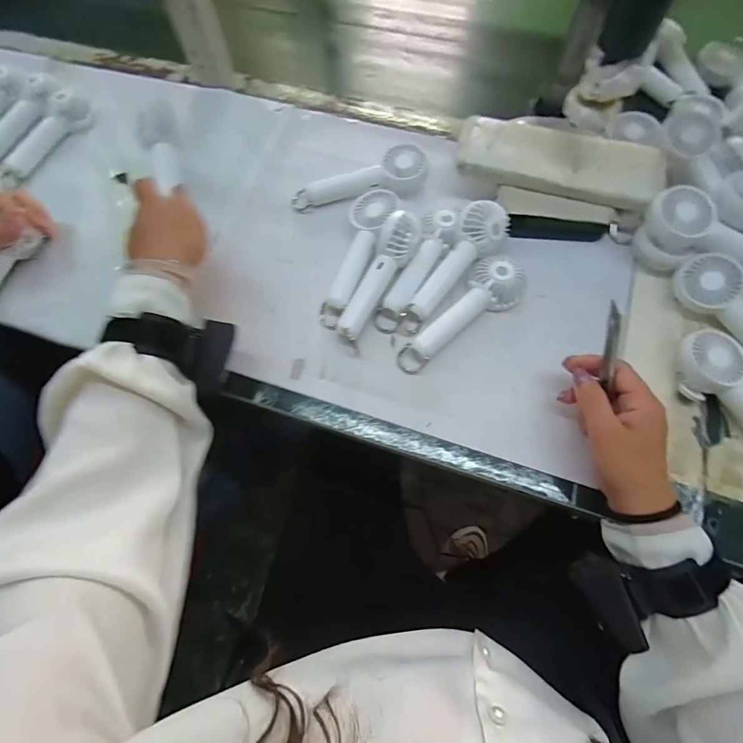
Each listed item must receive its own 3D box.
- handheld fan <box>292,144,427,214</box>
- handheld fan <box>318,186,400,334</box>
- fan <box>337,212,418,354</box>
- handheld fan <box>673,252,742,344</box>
[{"bbox_3d":[-0.016,-0.230,0.490,0.158,0.037,0.047,-8,65,-3],"label":"handheld fan"},{"bbox_3d":[-0.016,-0.127,0.452,0.050,0.045,0.160,16,66,8],"label":"handheld fan"},{"bbox_3d":[0.006,-0.095,0.428,0.035,0.037,0.150,27,88,12],"label":"fan"},{"bbox_3d":[0.362,-0.045,0.392,0.047,0.038,0.160,-29,68,-12],"label":"handheld fan"}]

